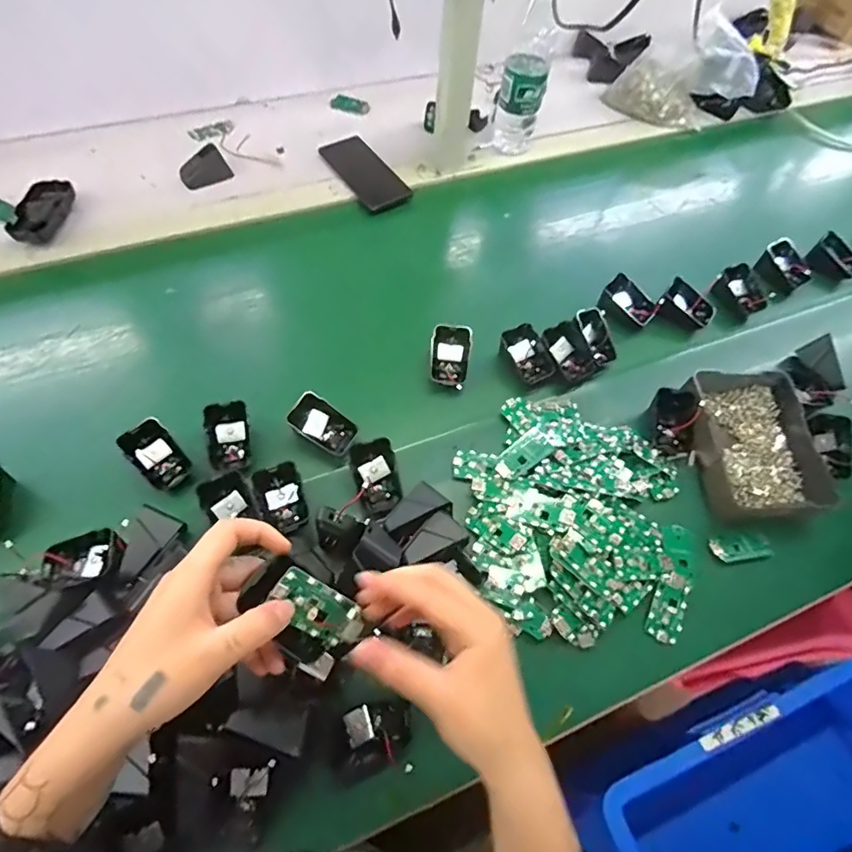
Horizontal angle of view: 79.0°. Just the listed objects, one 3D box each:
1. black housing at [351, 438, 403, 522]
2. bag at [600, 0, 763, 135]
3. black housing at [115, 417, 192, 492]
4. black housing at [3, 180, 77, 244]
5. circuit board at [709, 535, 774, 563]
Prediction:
[{"bbox_3d":[-0.046,0.052,0.510,0.041,0.031,0.068,-15,62,-12],"label":"black housing"},{"bbox_3d":[0.427,-0.586,0.843,0.202,0.131,0.081,5,60,-1],"label":"bag"},{"bbox_3d":[-0.265,0.029,0.512,0.065,0.030,0.042,39,65,17],"label":"black housing"},{"bbox_3d":[-0.502,-0.281,0.677,0.050,0.030,0.104,2,60,-3],"label":"black housing"},{"bbox_3d":[0.321,0.124,0.526,0.057,0.009,0.024,-4,61,-6],"label":"circuit board"}]

